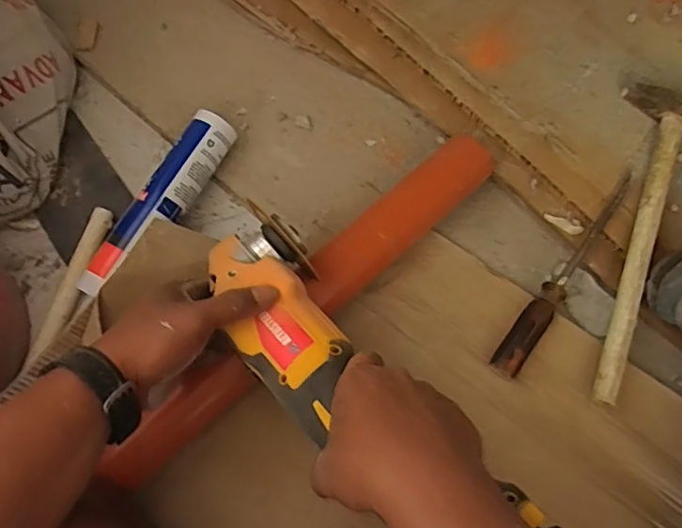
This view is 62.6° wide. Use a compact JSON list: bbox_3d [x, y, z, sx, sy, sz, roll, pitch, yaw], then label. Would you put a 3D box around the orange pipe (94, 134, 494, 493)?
[{"bbox_3d":[-0.028,0.033,0.518,0.453,0.045,0.047,-42,75,-9],"label":"orange pipe"}]

